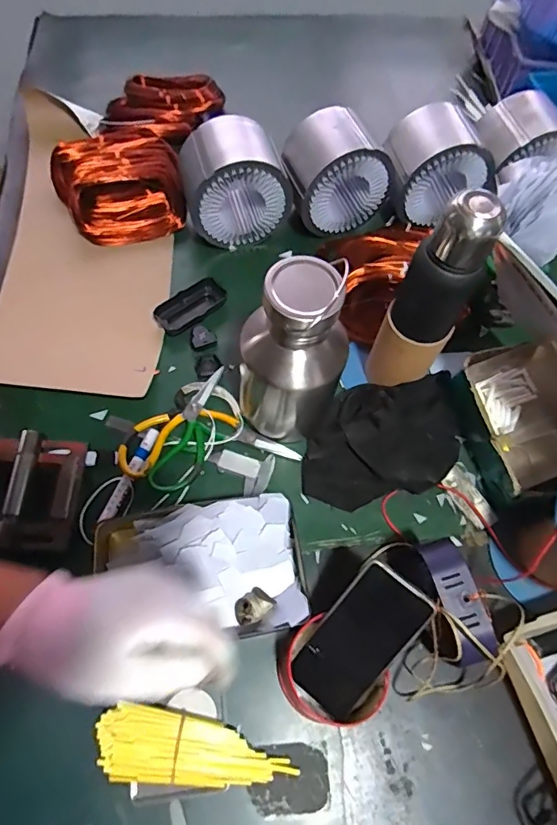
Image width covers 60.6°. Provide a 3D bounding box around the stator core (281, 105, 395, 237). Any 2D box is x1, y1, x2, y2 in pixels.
[{"bbox_3d":[0.089,-0.378,0.764,0.156,0.145,0.107,-16,66,-11],"label":"stator core"}]

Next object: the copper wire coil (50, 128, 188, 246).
[{"bbox_3d":[-0.267,-0.381,0.793,0.200,0.069,0.204,1,64,-2],"label":"copper wire coil"}]

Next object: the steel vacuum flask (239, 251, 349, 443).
[{"bbox_3d":[0.015,-0.058,0.546,0.115,0.233,0.091,1,64,-3],"label":"steel vacuum flask"}]

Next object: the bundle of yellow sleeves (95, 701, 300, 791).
[{"bbox_3d":[-0.083,0.337,0.475,0.187,0.030,0.061,6,64,0],"label":"bundle of yellow sleeves"}]

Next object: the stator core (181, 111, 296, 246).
[{"bbox_3d":[-0.070,-0.354,0.744,0.147,0.147,0.109,-13,65,-9],"label":"stator core"}]

